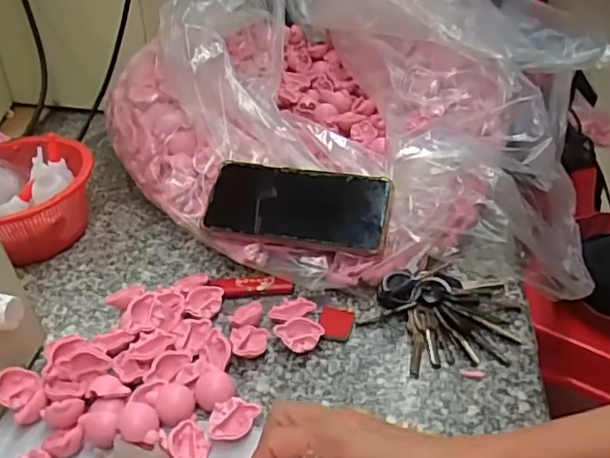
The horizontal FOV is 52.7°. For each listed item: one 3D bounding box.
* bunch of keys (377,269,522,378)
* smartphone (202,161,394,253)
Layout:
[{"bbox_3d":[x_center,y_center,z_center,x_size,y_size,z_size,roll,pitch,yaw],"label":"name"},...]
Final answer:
[{"bbox_3d":[0.118,0.064,0.490,0.102,0.027,0.094,-8,38,-5],"label":"bunch of keys"},{"bbox_3d":[-0.007,-0.023,0.549,0.161,0.011,0.078,7,58,13],"label":"smartphone"}]

